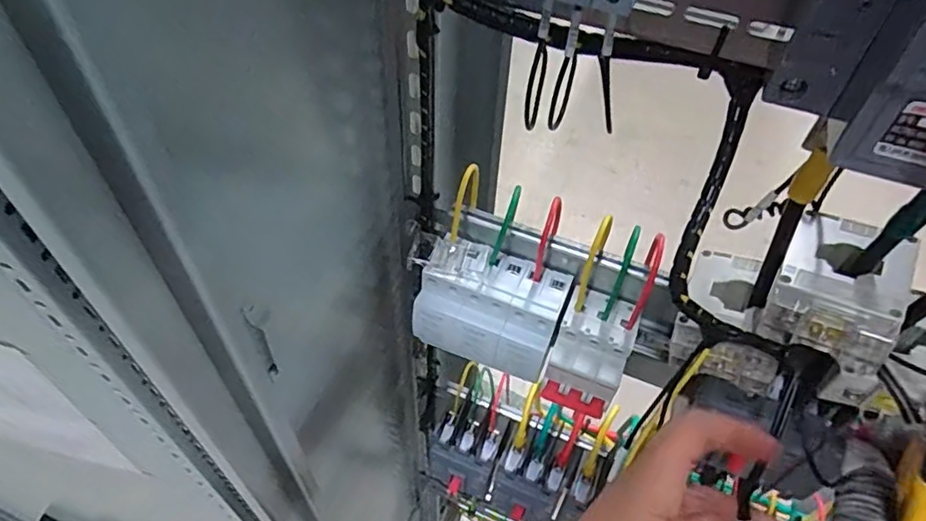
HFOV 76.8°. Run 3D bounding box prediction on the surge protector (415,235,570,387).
[{"bbox_3d":[0.023,0.036,0.470,0.112,0.064,0.074,19,52,13],"label":"surge protector"}]

